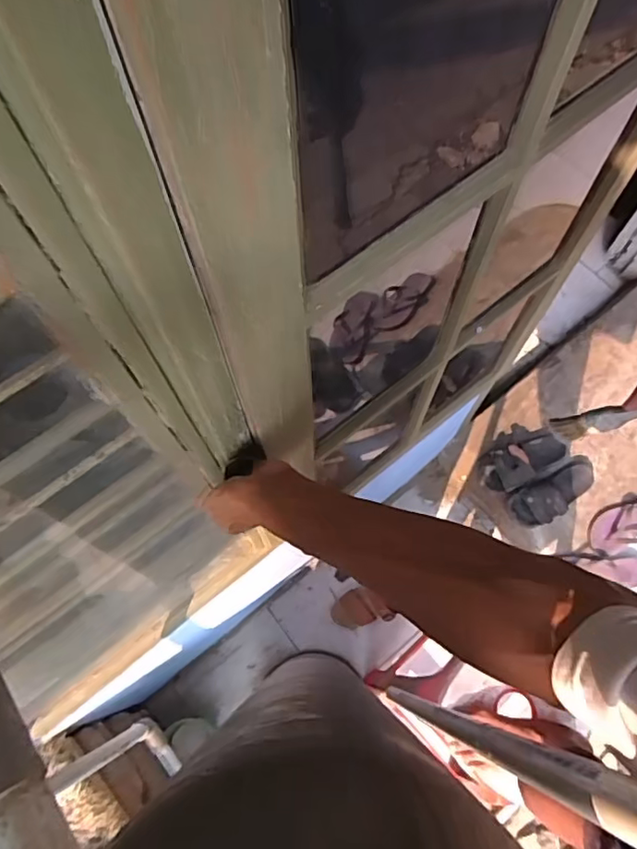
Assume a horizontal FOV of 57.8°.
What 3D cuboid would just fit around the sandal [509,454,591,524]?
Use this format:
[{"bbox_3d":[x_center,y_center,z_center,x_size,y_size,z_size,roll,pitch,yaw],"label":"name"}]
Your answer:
[{"bbox_3d":[0.642,0.175,1.547,0.272,0.062,0.103,-30,72,-11],"label":"sandal"}]

